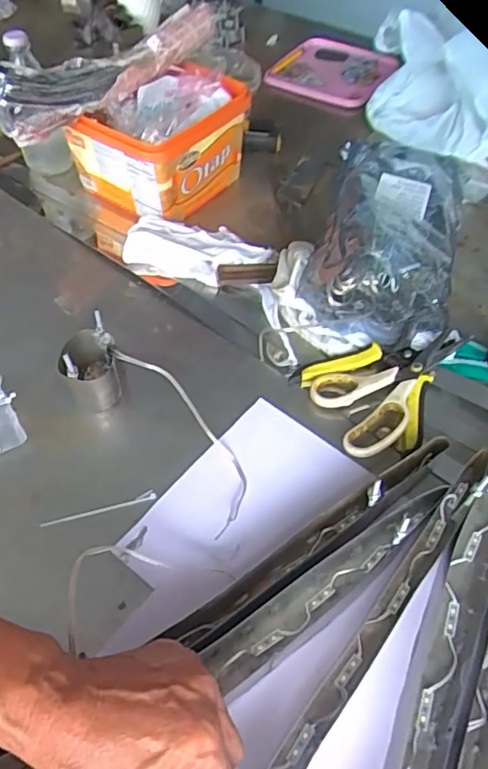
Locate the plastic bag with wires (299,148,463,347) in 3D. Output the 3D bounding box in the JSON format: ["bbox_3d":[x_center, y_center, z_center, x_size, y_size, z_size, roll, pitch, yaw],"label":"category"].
[{"bbox_3d":[0.165,-0.182,0.637,0.145,0.099,0.295,13,54,11],"label":"plastic bag with wires"}]

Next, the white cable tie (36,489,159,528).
[{"bbox_3d":[-0.126,0.109,0.486,0.099,0.004,0.009,-15,54,-10],"label":"white cable tie"}]

